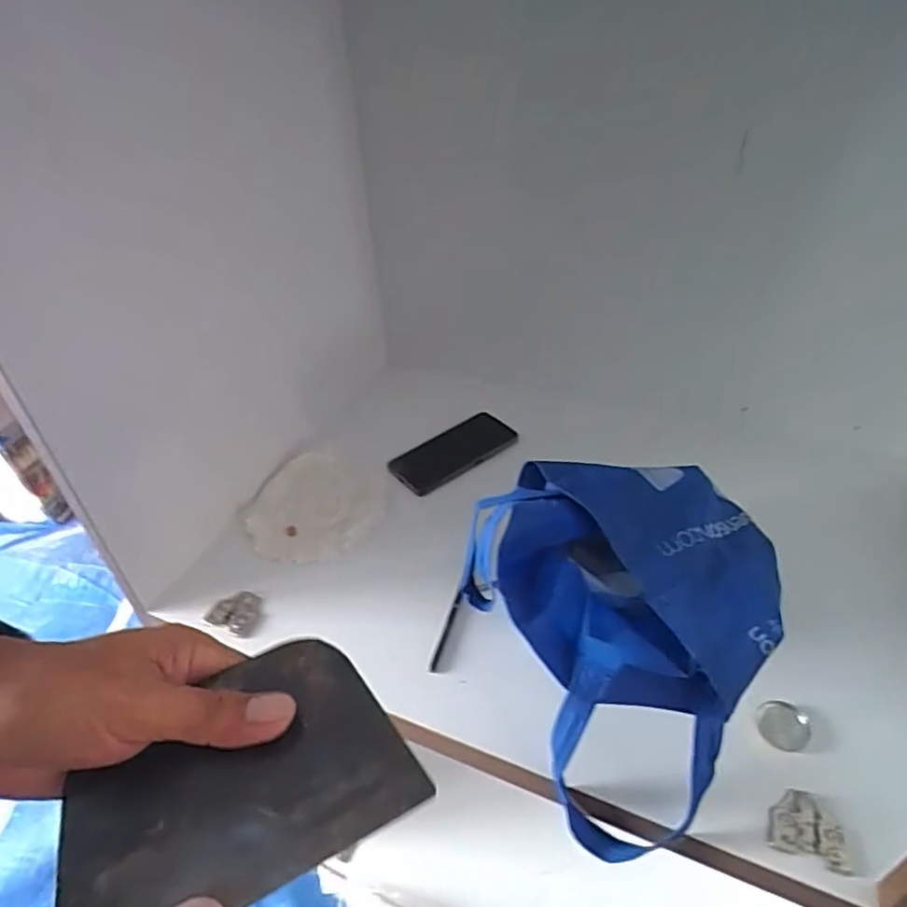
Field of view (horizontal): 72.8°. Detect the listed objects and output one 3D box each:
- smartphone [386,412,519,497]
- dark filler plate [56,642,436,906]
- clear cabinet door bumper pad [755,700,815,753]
[{"bbox_3d":[-0.003,-0.005,0.823,0.169,0.016,0.087,-31,47,-25],"label":"smartphone"},{"bbox_3d":[-0.095,0.139,0.261,0.139,0.005,0.094,-24,49,-17],"label":"dark filler plate"},{"bbox_3d":[0.277,0.229,0.517,0.042,0.012,0.038,31,52,35],"label":"clear cabinet door bumper pad"}]

